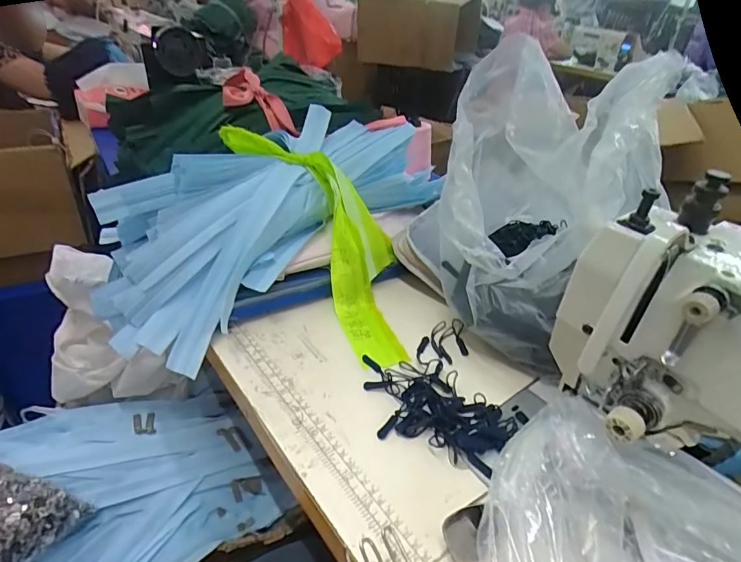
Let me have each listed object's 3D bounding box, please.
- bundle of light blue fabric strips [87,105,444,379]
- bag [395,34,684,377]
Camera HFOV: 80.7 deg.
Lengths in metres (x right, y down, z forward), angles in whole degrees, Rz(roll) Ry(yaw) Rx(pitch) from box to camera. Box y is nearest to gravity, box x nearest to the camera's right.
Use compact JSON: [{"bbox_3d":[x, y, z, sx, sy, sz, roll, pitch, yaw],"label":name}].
[{"bbox_3d":[-0.113,-0.082,0.565,0.169,0.159,0.459,28,41,31],"label":"bundle of light blue fabric strips"},{"bbox_3d":[0.135,-0.067,0.453,0.169,0.297,0.222,1,34,-5],"label":"bag"}]

